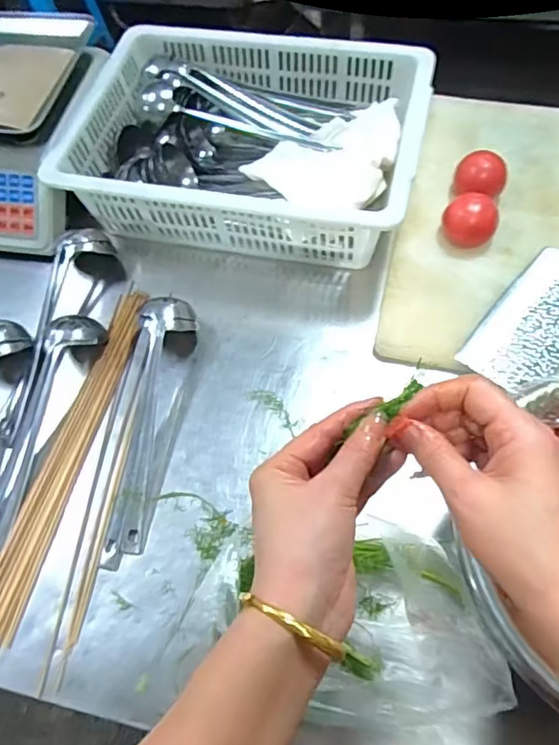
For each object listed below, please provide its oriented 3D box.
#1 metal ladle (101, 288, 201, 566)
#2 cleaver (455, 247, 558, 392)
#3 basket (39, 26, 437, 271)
[{"bbox_3d":[-0.138,0.049,0.589,0.060,0.051,0.288,3,60,6],"label":"metal ladle"},{"bbox_3d":[0.319,-0.096,0.635,0.092,0.022,0.288,36,68,22],"label":"cleaver"},{"bbox_3d":[-0.039,-0.299,0.734,0.422,0.106,0.302,11,61,10],"label":"basket"}]

